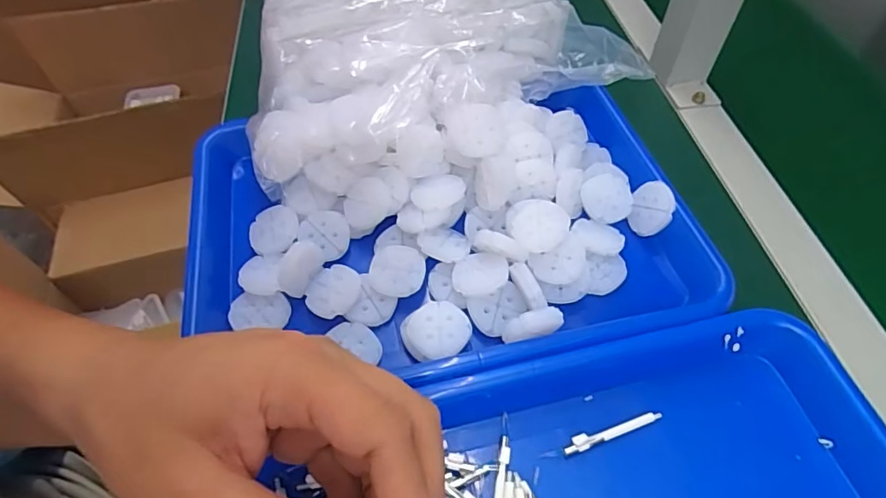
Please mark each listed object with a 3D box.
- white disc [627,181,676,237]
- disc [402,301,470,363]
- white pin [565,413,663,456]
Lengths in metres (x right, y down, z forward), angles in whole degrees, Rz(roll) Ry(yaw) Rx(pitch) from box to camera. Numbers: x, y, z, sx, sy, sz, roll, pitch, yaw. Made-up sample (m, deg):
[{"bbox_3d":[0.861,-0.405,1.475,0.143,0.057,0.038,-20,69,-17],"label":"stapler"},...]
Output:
[{"bbox_3d":[0.147,-0.029,0.359,0.030,0.007,0.037,1,78,48],"label":"white disc"},{"bbox_3d":[-0.004,0.050,0.310,0.039,0.009,0.035,-29,59,-19],"label":"disc"},{"bbox_3d":[0.094,0.101,0.283,0.058,0.004,0.008,-16,56,-10],"label":"white pin"}]

